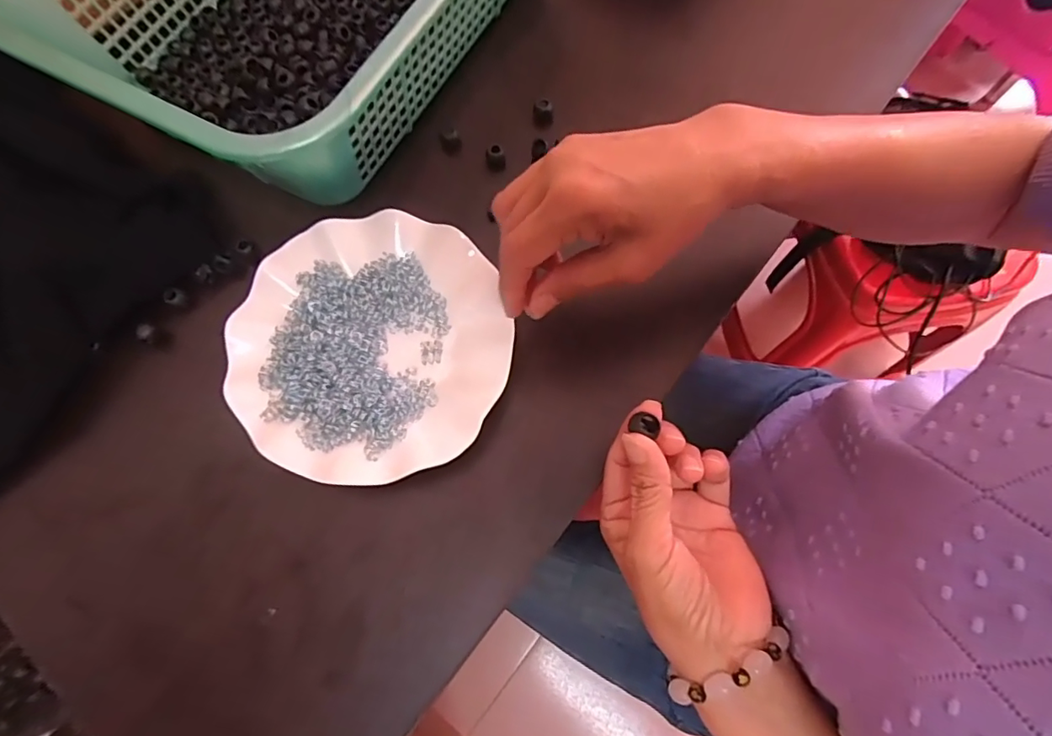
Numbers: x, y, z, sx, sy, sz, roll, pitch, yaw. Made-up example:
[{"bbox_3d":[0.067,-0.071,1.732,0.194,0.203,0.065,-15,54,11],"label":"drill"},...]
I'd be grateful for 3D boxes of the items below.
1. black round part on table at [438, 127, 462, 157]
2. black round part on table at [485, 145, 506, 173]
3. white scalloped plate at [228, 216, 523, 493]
[{"bbox_3d":[-0.060,-0.181,0.411,0.016,0.012,0.015,-1,72,2],"label":"black round part on table"},{"bbox_3d":[-0.024,-0.164,0.406,0.015,0.021,0.014,-1,72,2],"label":"black round part on table"},{"bbox_3d":[-0.103,-0.017,0.345,0.182,0.023,0.178,19,74,8],"label":"white scalloped plate"}]

